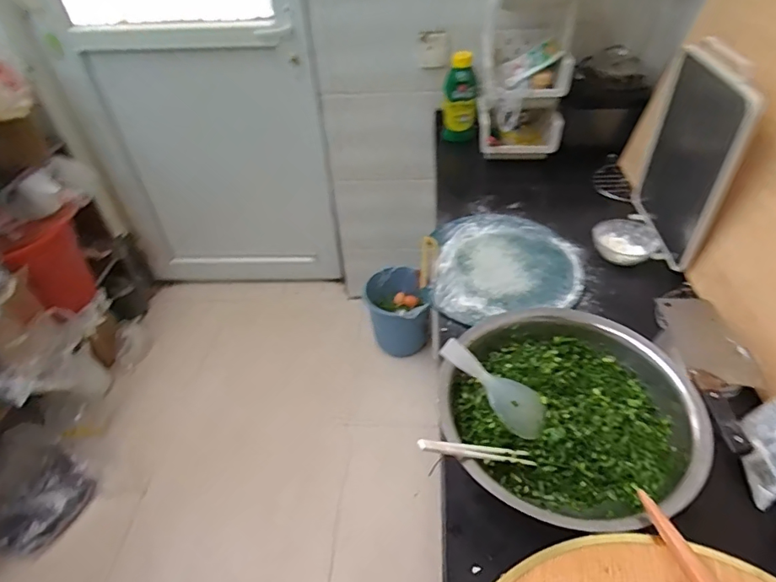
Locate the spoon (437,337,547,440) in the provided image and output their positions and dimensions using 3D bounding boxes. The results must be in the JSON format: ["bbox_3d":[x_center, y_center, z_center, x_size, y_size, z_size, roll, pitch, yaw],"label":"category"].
[{"bbox_3d":[0.153,0.136,0.704,0.175,0.022,0.064,41,73,7],"label":"spoon"}]

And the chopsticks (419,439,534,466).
[{"bbox_3d":[0.116,0.209,0.626,0.206,0.016,0.018,19,30,-34],"label":"chopsticks"}]

